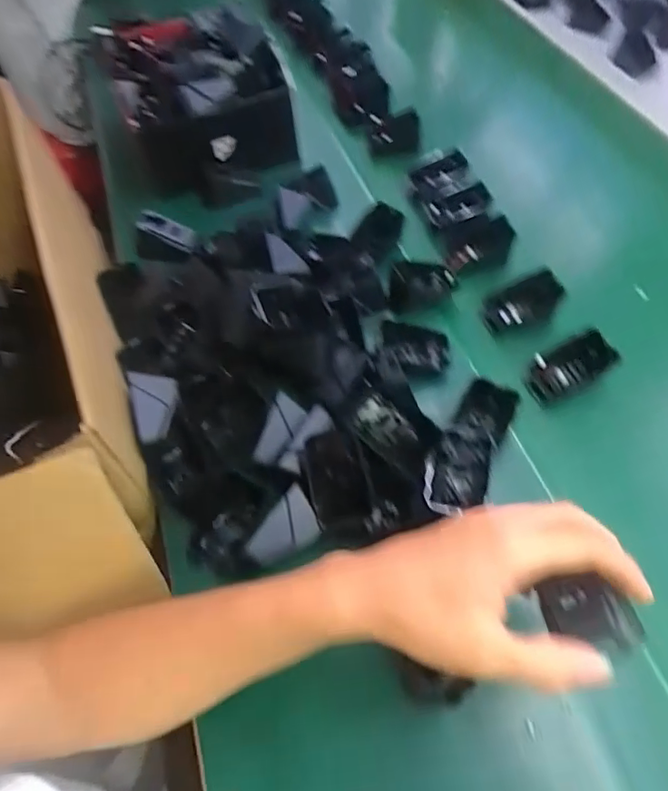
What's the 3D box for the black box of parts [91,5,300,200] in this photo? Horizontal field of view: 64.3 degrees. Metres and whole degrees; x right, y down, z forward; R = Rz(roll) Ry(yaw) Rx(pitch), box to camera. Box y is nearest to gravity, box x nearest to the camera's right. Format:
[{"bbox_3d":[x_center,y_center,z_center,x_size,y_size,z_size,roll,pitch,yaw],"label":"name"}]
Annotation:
[{"bbox_3d":[-0.165,-0.370,0.661,0.203,0.104,0.260,-16,58,-7],"label":"black box of parts"}]

